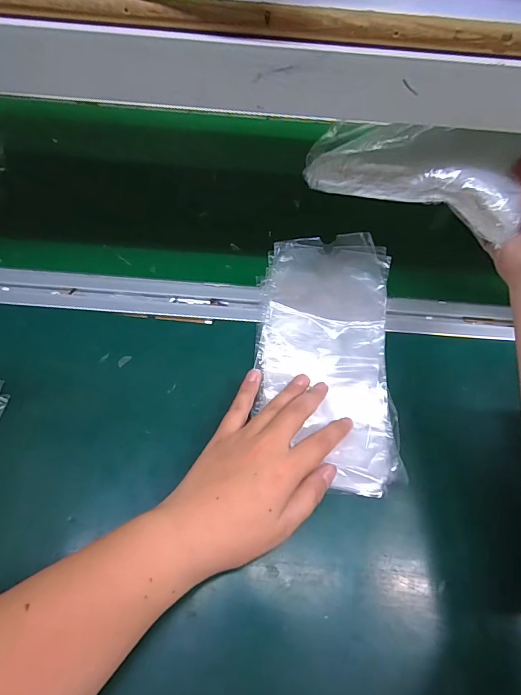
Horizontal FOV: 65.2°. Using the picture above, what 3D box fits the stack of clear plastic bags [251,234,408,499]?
[{"bbox_3d":[0.056,0.007,0.332,0.109,0.070,0.195,2,59,-3],"label":"stack of clear plastic bags"}]

